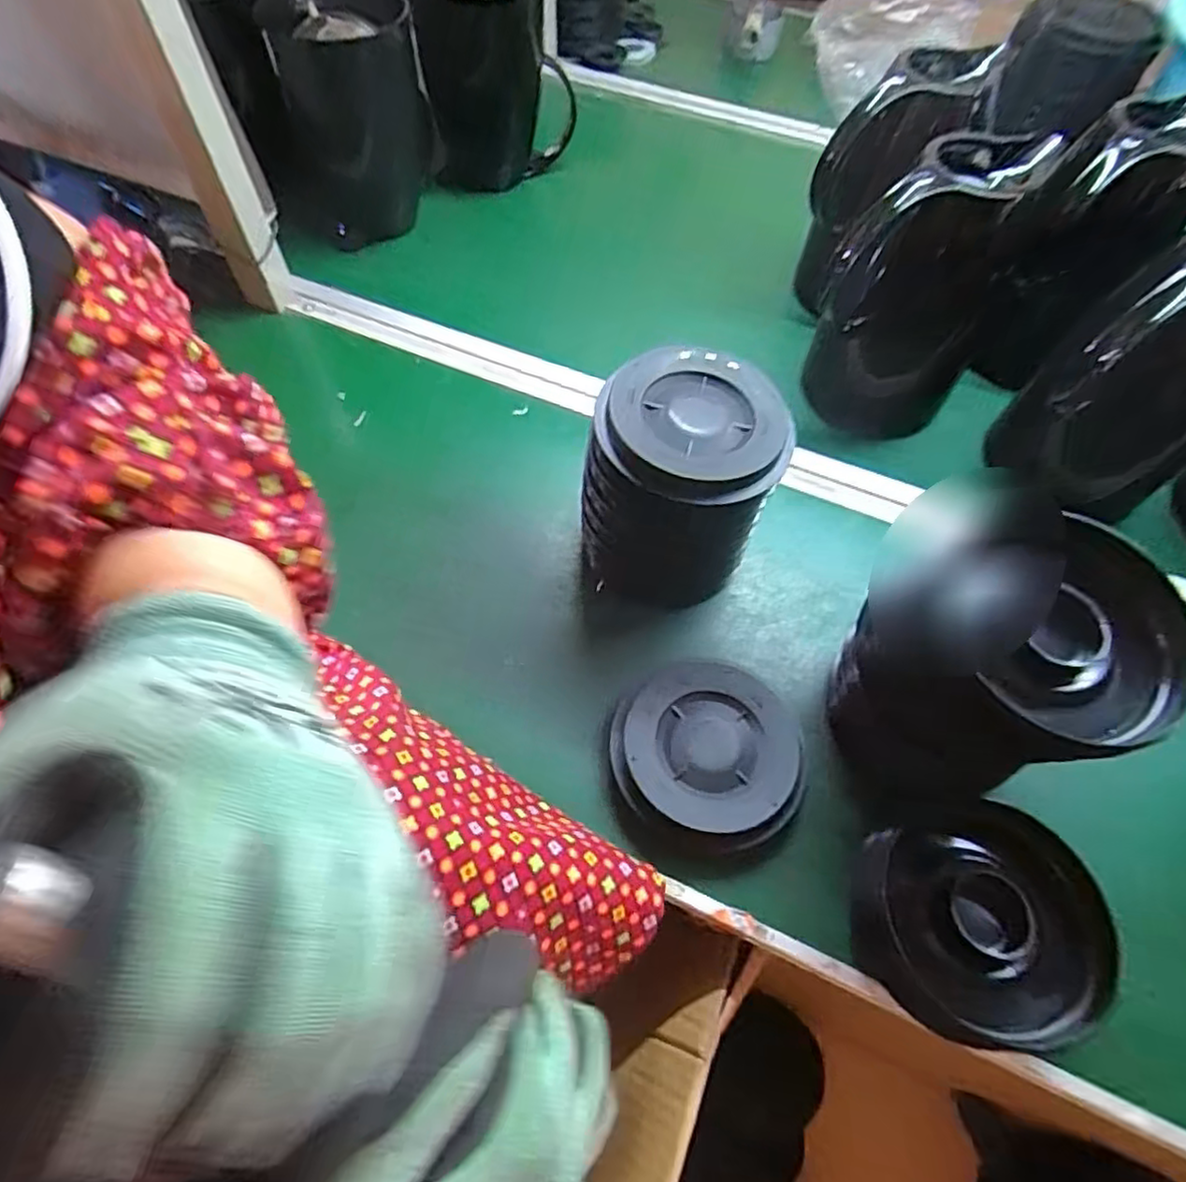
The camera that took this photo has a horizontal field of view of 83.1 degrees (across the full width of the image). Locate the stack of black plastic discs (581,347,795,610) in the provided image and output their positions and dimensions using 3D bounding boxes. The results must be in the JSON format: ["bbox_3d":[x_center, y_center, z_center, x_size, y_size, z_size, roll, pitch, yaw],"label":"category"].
[{"bbox_3d":[0.059,-0.069,0.459,0.118,0.146,0.115,27,61,14],"label":"stack of black plastic discs"}]

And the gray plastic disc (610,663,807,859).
[{"bbox_3d":[0.072,0.103,0.426,0.116,0.024,0.111,1,58,-1],"label":"gray plastic disc"}]

